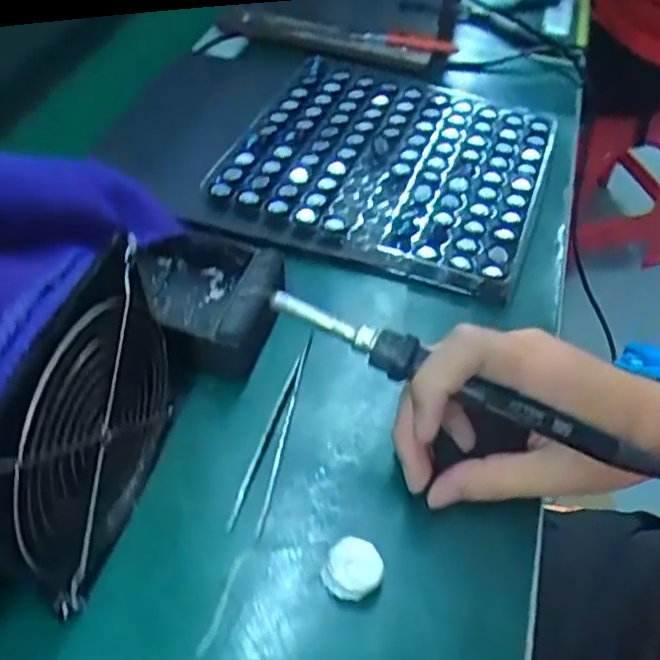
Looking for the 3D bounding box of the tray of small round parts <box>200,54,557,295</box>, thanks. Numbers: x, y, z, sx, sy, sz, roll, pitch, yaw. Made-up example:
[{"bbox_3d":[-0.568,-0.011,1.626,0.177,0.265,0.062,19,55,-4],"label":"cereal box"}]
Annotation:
[{"bbox_3d":[0.048,-0.128,0.501,0.207,0.024,0.222,17,49,12],"label":"tray of small round parts"}]

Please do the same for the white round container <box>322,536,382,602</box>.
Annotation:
[{"bbox_3d":[0.010,0.107,0.309,0.025,0.015,0.025,1,48,-1],"label":"white round container"}]

